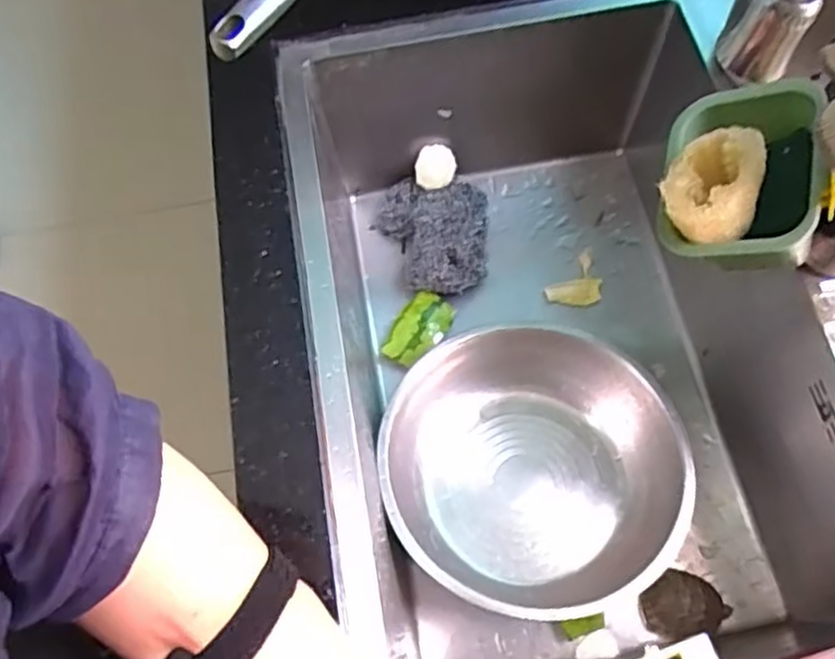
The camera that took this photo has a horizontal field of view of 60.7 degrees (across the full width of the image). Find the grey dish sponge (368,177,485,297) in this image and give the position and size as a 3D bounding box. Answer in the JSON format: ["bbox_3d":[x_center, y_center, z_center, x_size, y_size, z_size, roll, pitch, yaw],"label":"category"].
[{"bbox_3d":[0.015,-0.104,0.785,0.121,0.040,0.133,1,67,4],"label":"grey dish sponge"}]

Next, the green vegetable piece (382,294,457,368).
[{"bbox_3d":[0.001,0.002,0.761,0.042,0.041,0.084,32,72,15],"label":"green vegetable piece"}]

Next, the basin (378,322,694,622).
[{"bbox_3d":[0.102,0.128,0.655,0.254,0.098,0.245,-1,67,2],"label":"basin"}]

